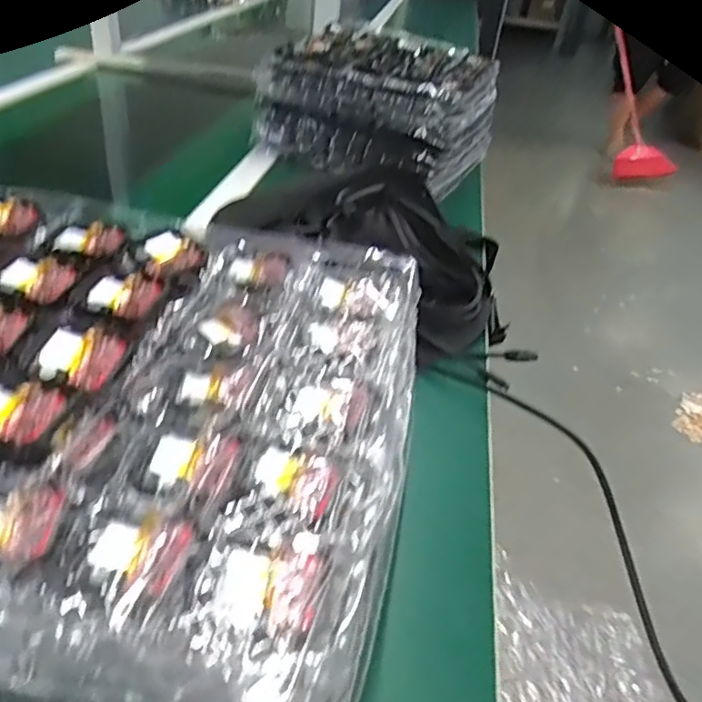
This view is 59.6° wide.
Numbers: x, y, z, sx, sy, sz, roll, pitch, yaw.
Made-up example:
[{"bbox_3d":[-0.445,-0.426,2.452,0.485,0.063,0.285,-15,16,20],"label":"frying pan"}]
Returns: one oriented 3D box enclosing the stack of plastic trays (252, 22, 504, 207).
[{"bbox_3d":[0.058,-0.383,0.946,0.298,0.135,0.300,21,38,18],"label":"stack of plastic trays"}]

